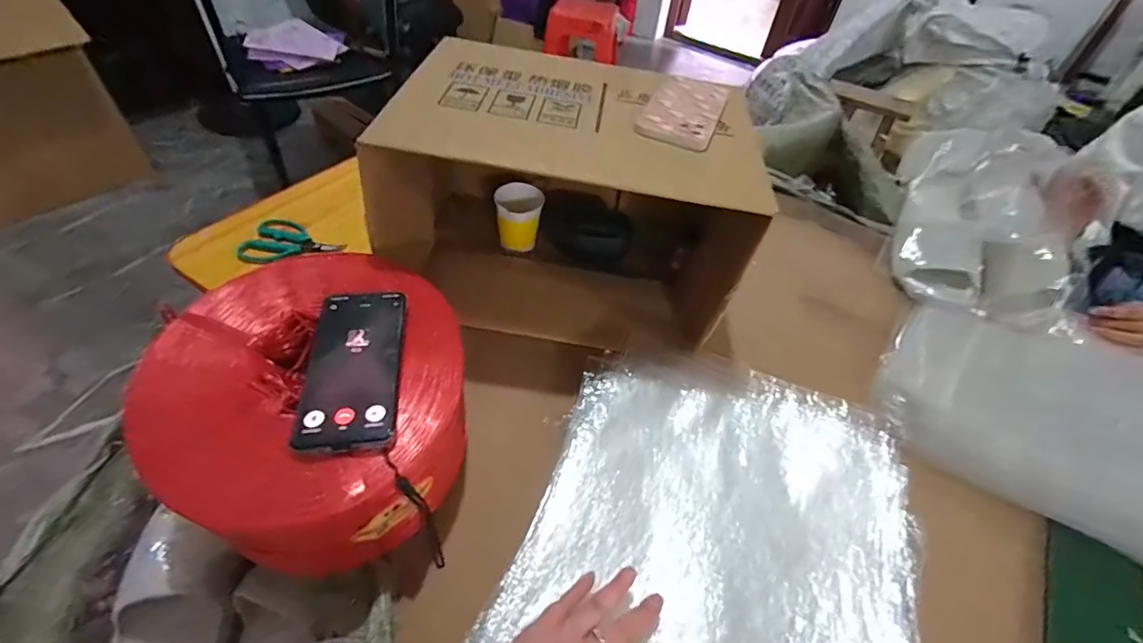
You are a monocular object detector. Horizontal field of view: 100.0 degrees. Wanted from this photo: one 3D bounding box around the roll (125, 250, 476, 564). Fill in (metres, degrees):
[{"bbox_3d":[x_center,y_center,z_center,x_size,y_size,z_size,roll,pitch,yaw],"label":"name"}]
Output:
[{"bbox_3d":[-0.233,0.076,0.467,0.278,0.137,0.260,32,52,21],"label":"roll"}]

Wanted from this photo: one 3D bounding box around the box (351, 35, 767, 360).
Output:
[{"bbox_3d":[-0.005,-0.158,0.610,0.405,0.234,0.273,10,47,2],"label":"box"}]

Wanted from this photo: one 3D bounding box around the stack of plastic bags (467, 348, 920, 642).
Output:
[{"bbox_3d":[0.124,0.249,0.426,0.349,0.035,0.507,22,51,12],"label":"stack of plastic bags"}]

